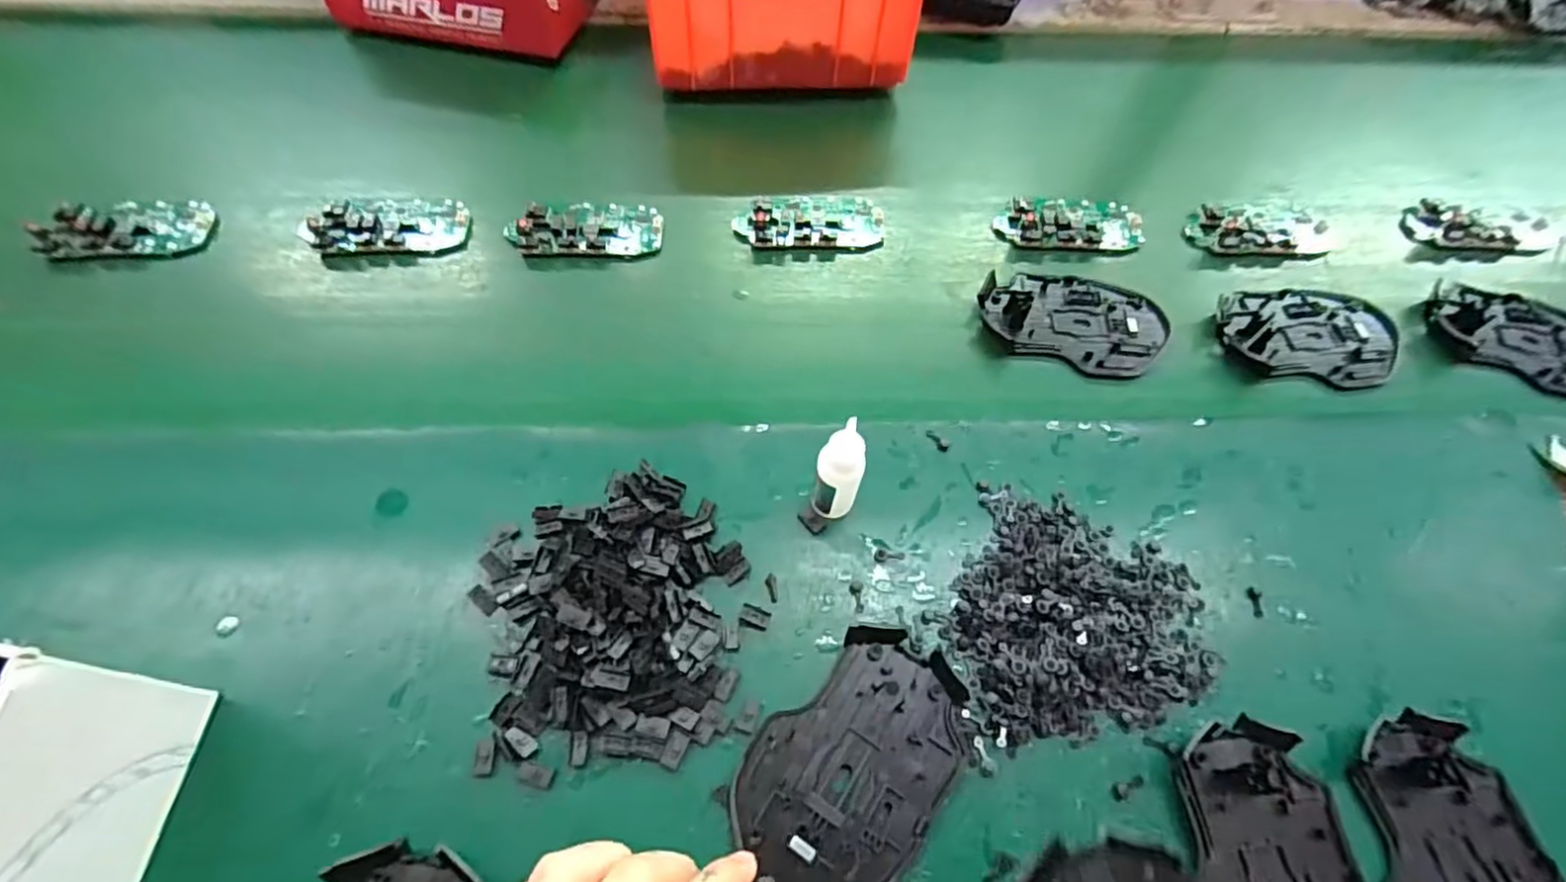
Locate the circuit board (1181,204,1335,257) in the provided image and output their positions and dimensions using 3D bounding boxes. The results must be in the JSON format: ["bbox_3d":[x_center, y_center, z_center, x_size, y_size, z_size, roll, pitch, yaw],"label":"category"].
[{"bbox_3d":[0.330,-0.146,0.458,0.095,0.011,0.046,2,60,-2],"label":"circuit board"}]

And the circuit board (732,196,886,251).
[{"bbox_3d":[0.018,-0.148,0.445,0.098,0.013,0.049,3,60,-2],"label":"circuit board"}]

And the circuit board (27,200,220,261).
[{"bbox_3d":[-0.408,-0.134,0.415,0.088,0.013,0.041,-10,61,-9],"label":"circuit board"}]

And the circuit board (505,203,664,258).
[{"bbox_3d":[-0.126,-0.137,0.432,0.094,0.012,0.043,-3,60,-5],"label":"circuit board"}]

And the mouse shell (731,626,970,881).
[{"bbox_3d":[0.030,0.132,0.275,0.073,0.014,0.105,37,64,17],"label":"mouse shell"}]

